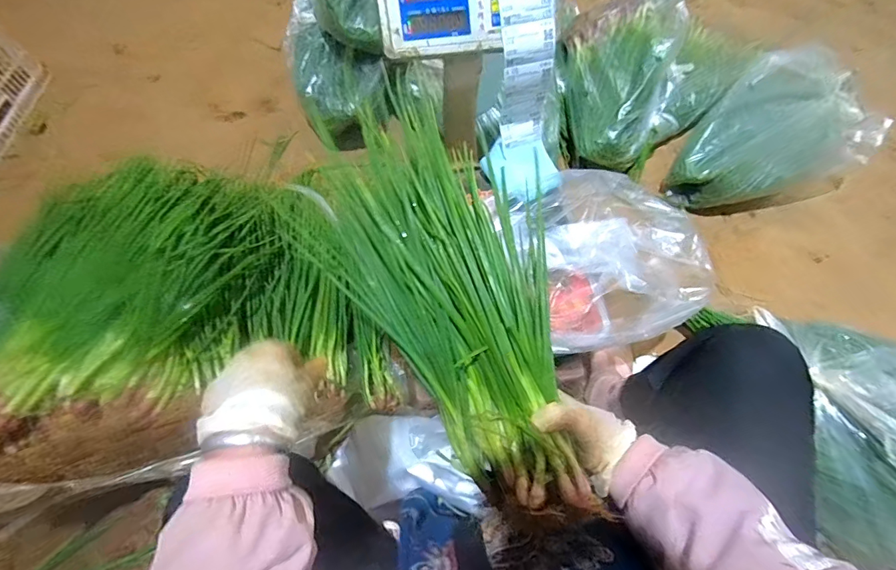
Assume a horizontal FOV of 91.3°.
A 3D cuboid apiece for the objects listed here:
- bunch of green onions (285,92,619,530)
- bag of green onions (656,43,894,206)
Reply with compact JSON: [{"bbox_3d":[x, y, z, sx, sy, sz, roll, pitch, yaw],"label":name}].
[{"bbox_3d":[0.021,0.034,0.419,0.178,0.073,0.362,-25,85,-10],"label":"bunch of green onions"},{"bbox_3d":[0.699,-0.339,0.979,0.411,0.191,0.267,-18,70,-8],"label":"bag of green onions"}]

